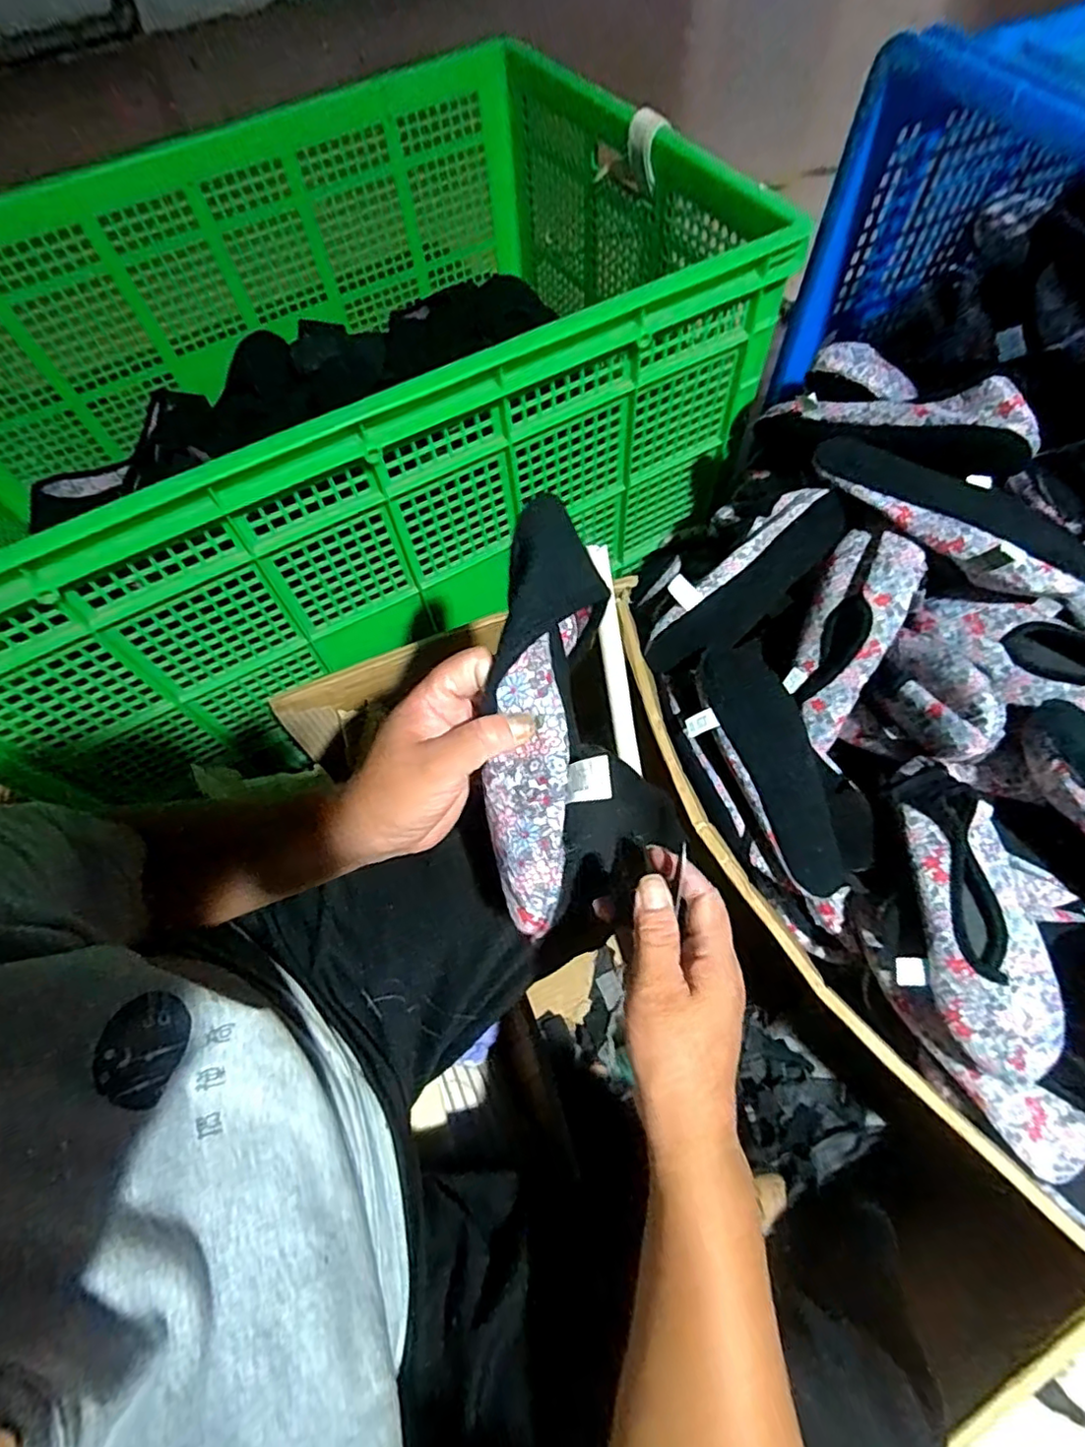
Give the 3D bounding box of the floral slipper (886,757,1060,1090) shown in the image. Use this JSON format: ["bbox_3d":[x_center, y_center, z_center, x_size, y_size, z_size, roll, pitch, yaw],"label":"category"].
[{"bbox_3d":[0.355,0.154,0.520,0.093,0.058,0.253,-8,75,0],"label":"floral slipper"}]

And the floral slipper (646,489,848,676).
[{"bbox_3d":[0.211,-0.145,0.679,0.242,0.108,0.066,-43,63,22],"label":"floral slipper"}]

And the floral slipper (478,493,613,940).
[{"bbox_3d":[0.003,0.000,0.337,0.061,0.051,0.220,4,86,6],"label":"floral slipper"}]

